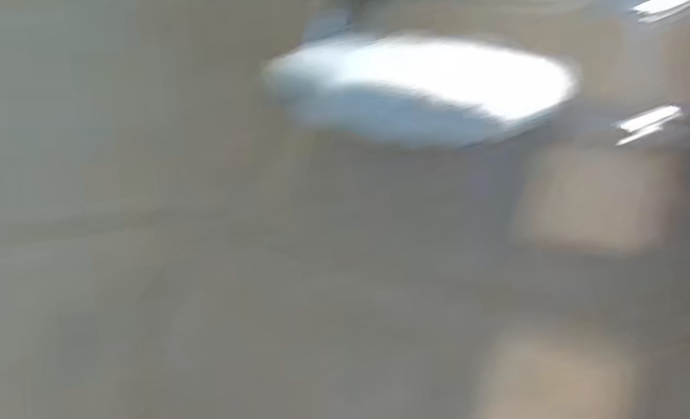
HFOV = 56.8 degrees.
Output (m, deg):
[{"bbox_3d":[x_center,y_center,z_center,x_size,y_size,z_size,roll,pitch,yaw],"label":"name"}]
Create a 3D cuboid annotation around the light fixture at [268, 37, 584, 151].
[{"bbox_3d":[0.050,-0.090,0.483,0.204,0.073,0.080,10,8,23],"label":"light fixture"}]

